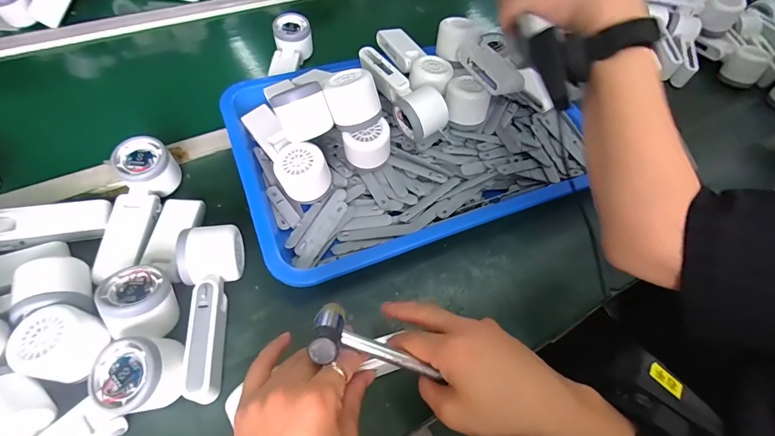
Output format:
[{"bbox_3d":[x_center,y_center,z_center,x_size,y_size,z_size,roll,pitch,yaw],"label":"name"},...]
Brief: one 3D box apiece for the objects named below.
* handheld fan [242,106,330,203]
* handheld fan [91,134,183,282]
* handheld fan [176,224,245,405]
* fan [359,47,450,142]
[{"bbox_3d":[-0.126,-0.087,0.478,0.055,0.051,0.161,-27,61,-22],"label":"handheld fan"},{"bbox_3d":[-0.276,-0.008,0.433,0.055,0.044,0.167,2,67,-4],"label":"handheld fan"},{"bbox_3d":[-0.170,0.088,0.372,0.051,0.062,0.156,-4,55,-8],"label":"handheld fan"},{"bbox_3d":[0.013,-0.174,0.538,0.058,0.059,0.153,-18,58,-17],"label":"fan"}]

